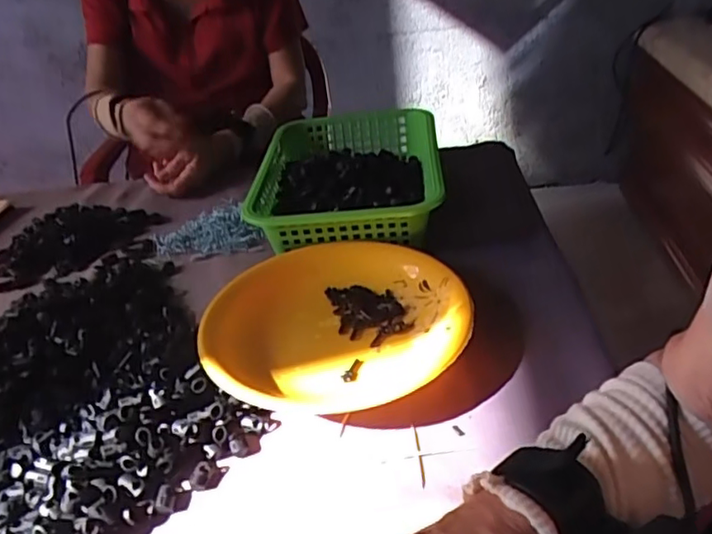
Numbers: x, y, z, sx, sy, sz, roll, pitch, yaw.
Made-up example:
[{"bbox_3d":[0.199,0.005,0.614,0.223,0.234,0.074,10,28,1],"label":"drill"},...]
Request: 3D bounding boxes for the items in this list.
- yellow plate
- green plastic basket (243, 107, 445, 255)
[{"bbox_3d":[-0.021,0.050,0.571,0.248,0.040,0.222,-20,36,-18],"label":"yellow plate"},{"bbox_3d":[-0.005,-0.111,0.772,0.216,0.081,0.308,-3,34,6],"label":"green plastic basket"}]

